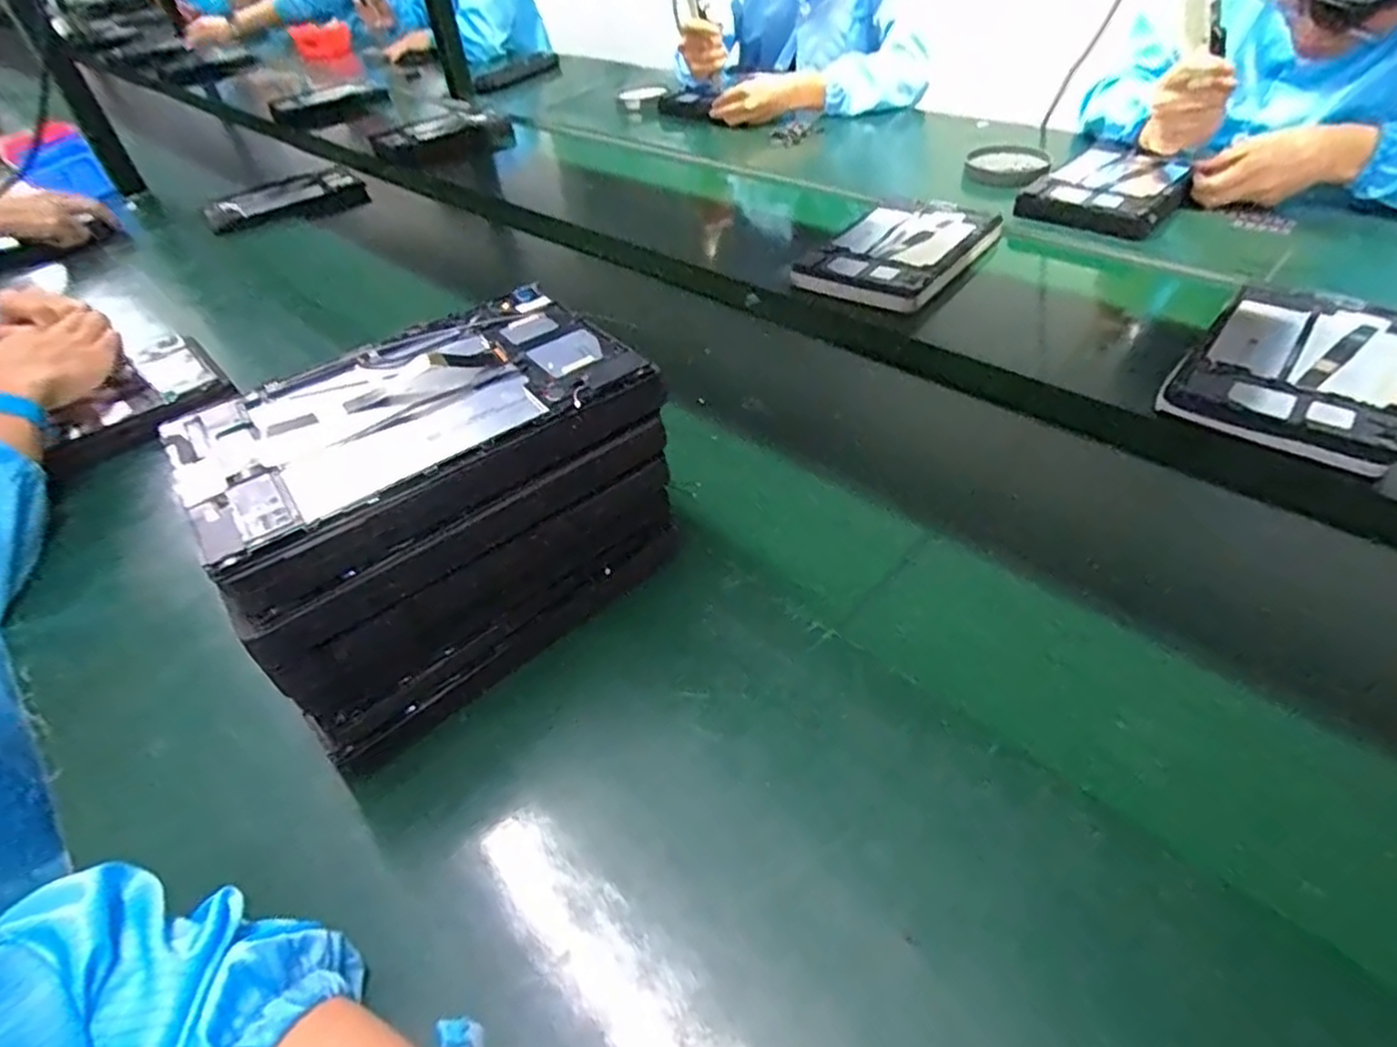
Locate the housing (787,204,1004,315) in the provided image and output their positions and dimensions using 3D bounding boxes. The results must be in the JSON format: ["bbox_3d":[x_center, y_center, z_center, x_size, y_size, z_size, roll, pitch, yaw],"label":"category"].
[{"bbox_3d":[0.241,-0.326,0.846,0.156,0.029,0.236,26,53,31],"label":"housing"}]

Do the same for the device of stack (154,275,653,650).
[{"bbox_3d":[-0.163,-0.060,0.417,0.241,0.037,0.161,-30,47,-21],"label":"device of stack"}]

